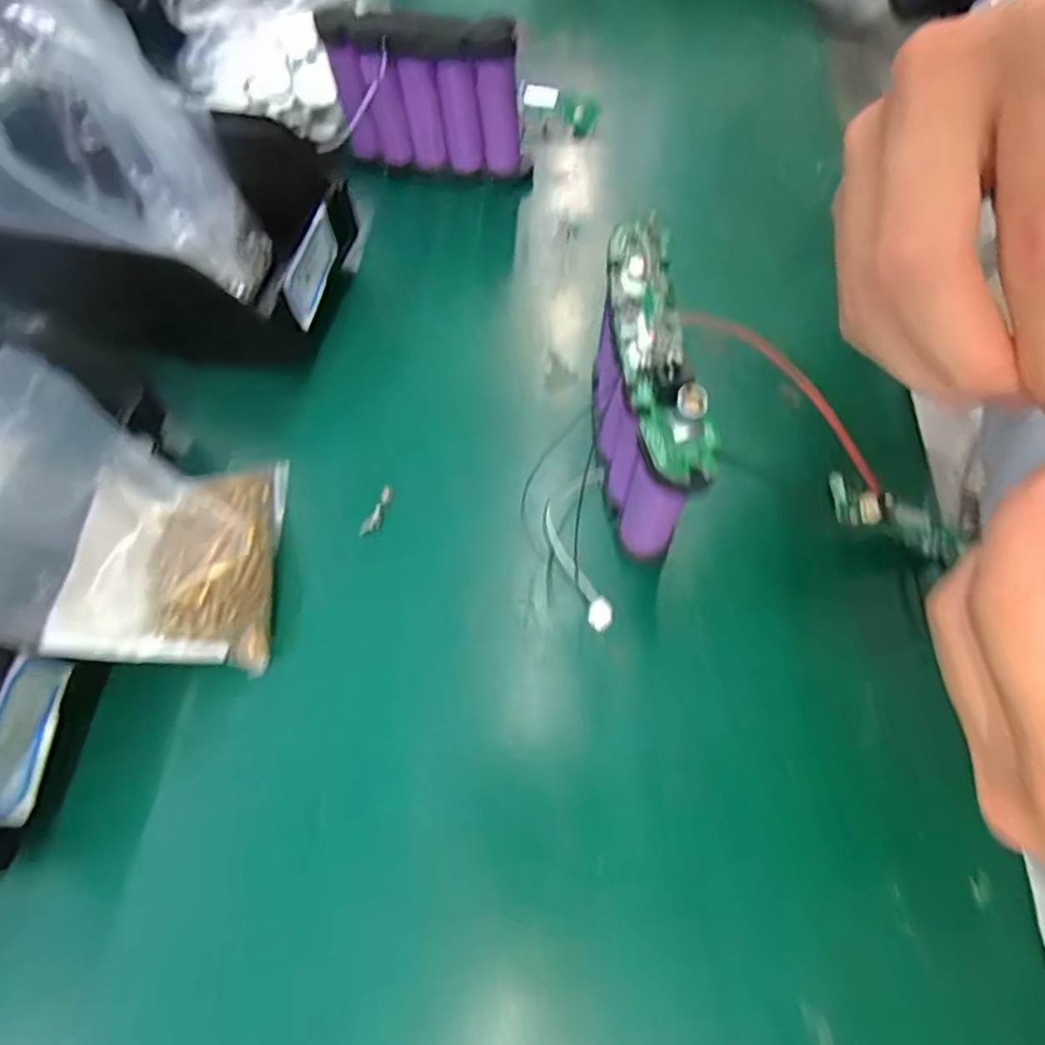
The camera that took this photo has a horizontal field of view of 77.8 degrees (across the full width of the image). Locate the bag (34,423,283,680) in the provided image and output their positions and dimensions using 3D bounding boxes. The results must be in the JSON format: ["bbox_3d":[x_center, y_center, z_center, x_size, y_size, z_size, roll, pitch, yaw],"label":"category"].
[{"bbox_3d":[-0.139,0.012,0.267,0.072,0.018,0.098,9,50,-24],"label":"bag"}]

